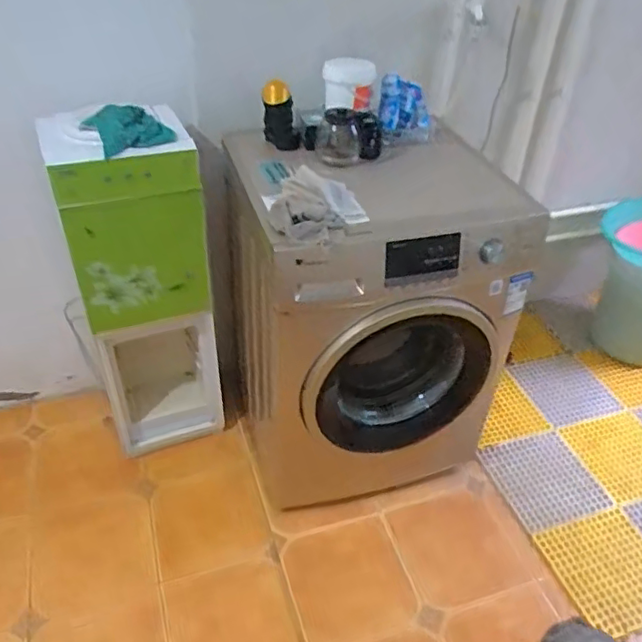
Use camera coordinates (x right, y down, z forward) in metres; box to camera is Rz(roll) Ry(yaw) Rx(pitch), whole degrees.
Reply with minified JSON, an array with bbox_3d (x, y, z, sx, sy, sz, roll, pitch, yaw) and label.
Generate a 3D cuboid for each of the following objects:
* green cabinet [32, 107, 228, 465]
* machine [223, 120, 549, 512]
[{"bbox_3d":[-0.465,-0.069,1.563,0.328,0.945,0.315,-14,44,-17],"label":"green cabinet"},{"bbox_3d":[0.105,-0.015,1.544,0.554,0.826,0.571,-12,42,-16],"label":"machine"}]

